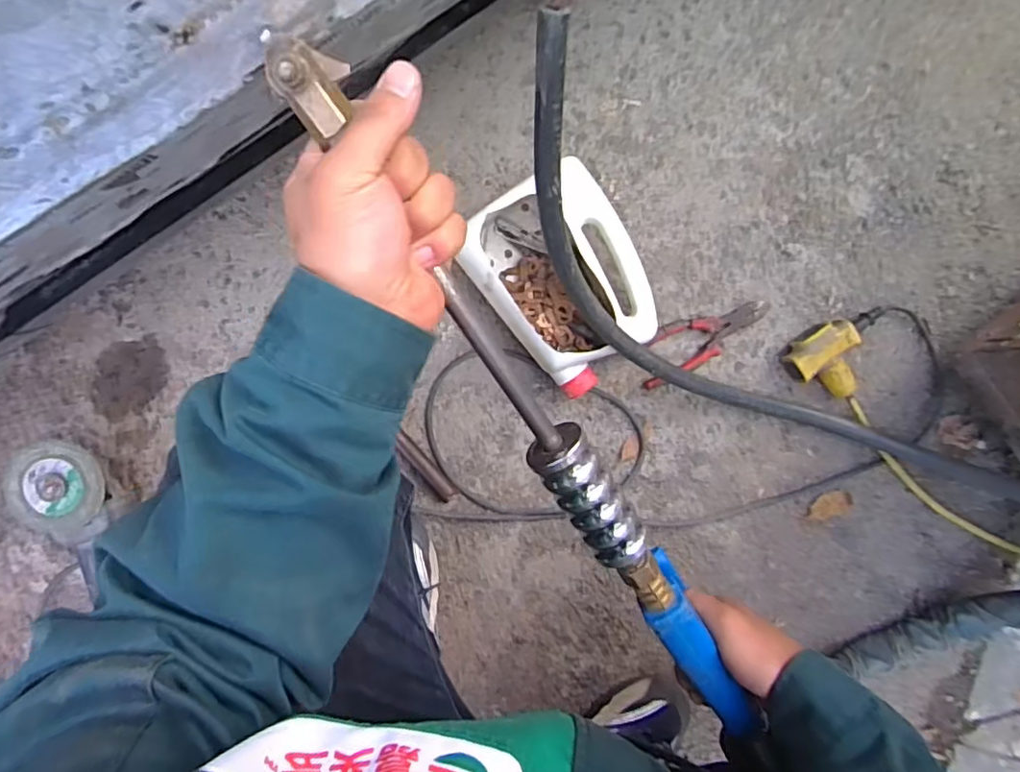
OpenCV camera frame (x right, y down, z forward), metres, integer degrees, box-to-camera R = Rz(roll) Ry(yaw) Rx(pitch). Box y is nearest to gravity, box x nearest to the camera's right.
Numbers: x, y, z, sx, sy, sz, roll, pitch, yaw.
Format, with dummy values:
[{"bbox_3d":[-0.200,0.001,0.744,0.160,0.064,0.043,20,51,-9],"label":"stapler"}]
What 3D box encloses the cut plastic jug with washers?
[{"bbox_3d":[0.067,-0.127,0.690,0.175,0.091,0.221,-40,91,-1],"label":"cut plastic jug with washers"}]

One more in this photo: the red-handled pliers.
[{"bbox_3d":[0.234,-0.060,0.726,0.176,0.017,0.062,-26,91,-2],"label":"red-handled pliers"}]

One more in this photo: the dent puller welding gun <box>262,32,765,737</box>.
[{"bbox_3d":[0.039,0.052,0.383,0.039,0.033,0.560,-35,113,-1],"label":"dent puller welding gun"}]

